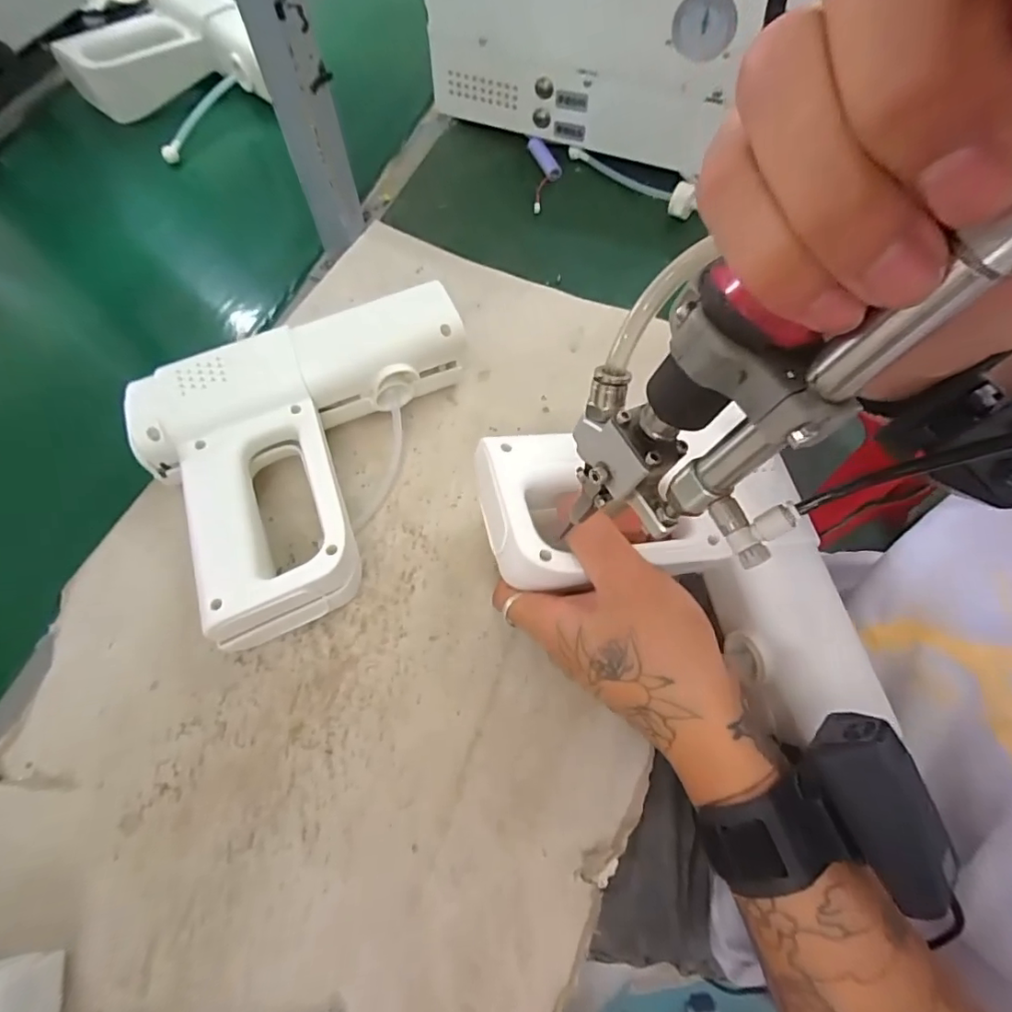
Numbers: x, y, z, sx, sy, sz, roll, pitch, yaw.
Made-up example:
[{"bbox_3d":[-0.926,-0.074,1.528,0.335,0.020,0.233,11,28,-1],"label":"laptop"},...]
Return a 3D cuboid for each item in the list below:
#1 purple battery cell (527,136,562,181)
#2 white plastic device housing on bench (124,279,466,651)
[{"bbox_3d":[0.037,-0.331,0.512,0.014,0.015,0.052,-19,68,-9],"label":"purple battery cell"},{"bbox_3d":[-0.104,-0.031,0.341,0.201,0.075,0.165,-23,68,-11],"label":"white plastic device housing on bench"}]

